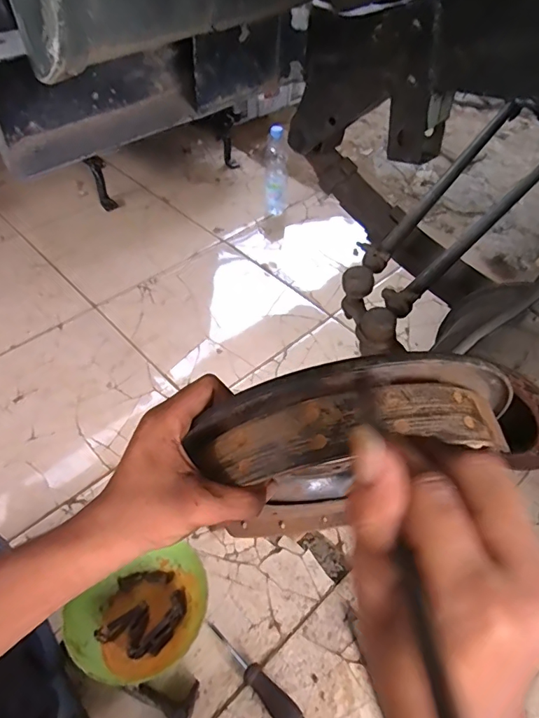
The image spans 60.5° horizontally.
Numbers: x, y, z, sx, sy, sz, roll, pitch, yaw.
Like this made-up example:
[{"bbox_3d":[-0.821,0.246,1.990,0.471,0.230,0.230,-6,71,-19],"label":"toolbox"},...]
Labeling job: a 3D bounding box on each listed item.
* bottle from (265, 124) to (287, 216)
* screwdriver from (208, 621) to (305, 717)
[{"bbox_3d":[0.020,-0.549,1.354,0.068,0.239,0.059,-6,27,-10],"label":"bottle"},{"bbox_3d":[-0.024,0.431,0.637,0.030,0.029,0.178,-36,53,-29],"label":"screwdriver"}]

